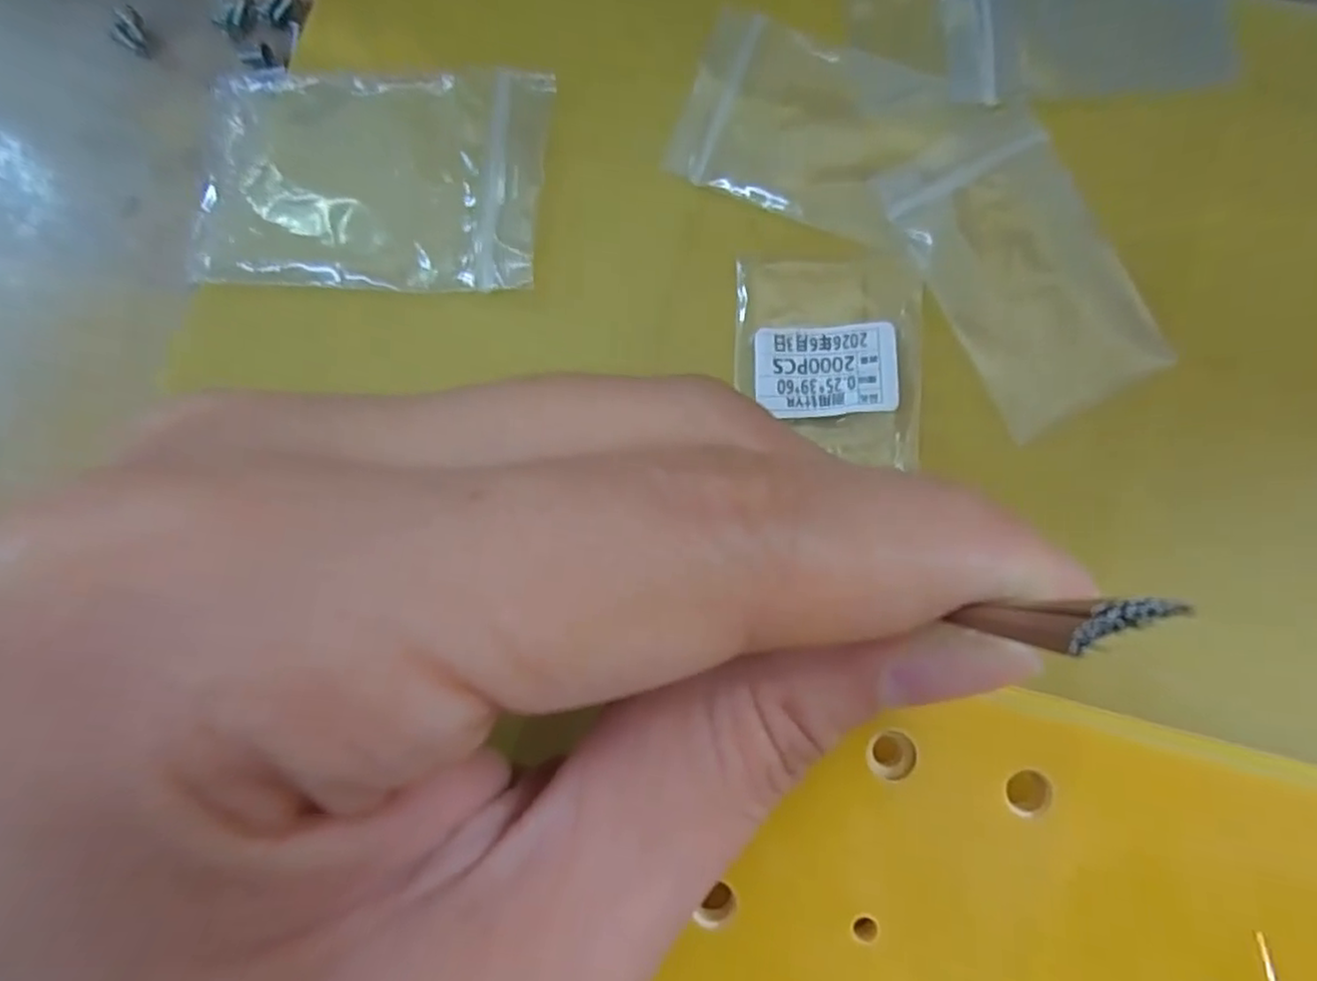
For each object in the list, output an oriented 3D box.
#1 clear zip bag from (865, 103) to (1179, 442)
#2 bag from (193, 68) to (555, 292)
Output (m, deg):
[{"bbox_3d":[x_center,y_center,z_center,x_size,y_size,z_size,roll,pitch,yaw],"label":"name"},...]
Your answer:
[{"bbox_3d":[0.078,-0.048,0.146,0.037,0.004,0.065,-29,88,2],"label":"clear zip bag"},{"bbox_3d":[-0.064,-0.073,0.156,0.074,0.008,0.058,2,75,-2],"label":"bag"}]

